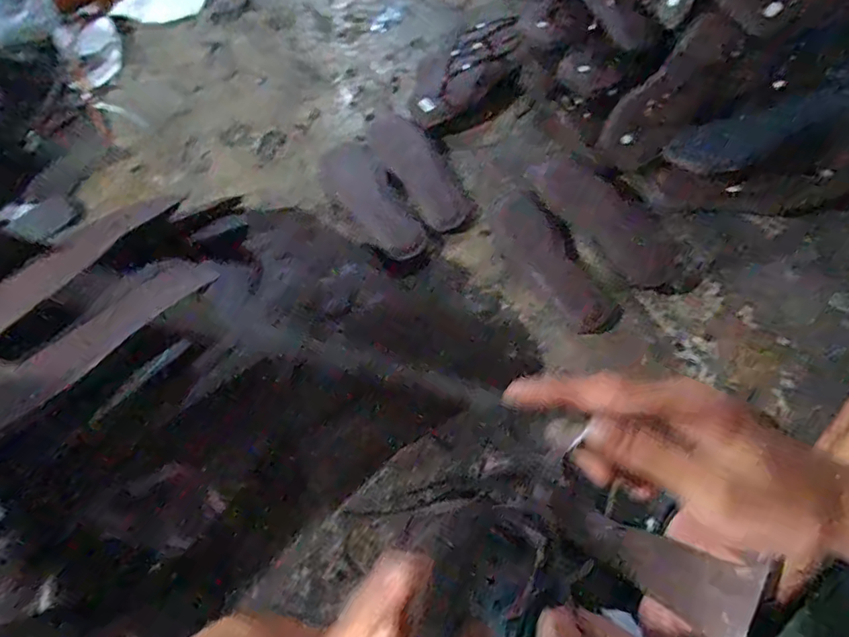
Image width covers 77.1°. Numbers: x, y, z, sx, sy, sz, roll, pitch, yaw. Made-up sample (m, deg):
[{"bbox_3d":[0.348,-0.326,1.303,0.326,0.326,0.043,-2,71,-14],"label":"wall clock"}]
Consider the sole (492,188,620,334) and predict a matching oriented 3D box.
[{"bbox_3d":[0.171,-0.082,0.734,0.082,0.013,0.235,-26,67,-9],"label":"sole"}]

